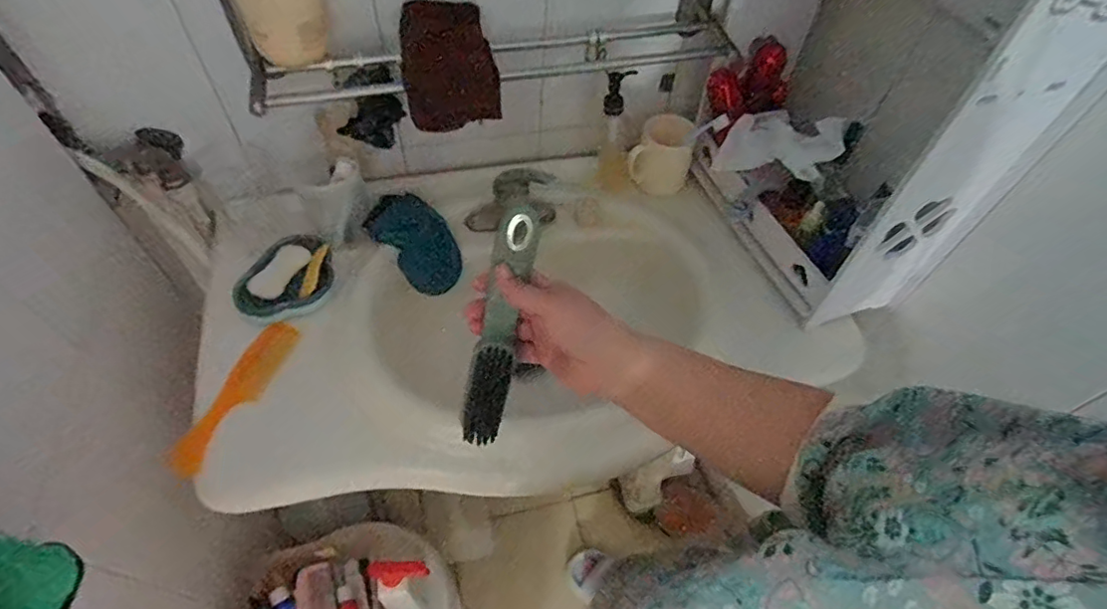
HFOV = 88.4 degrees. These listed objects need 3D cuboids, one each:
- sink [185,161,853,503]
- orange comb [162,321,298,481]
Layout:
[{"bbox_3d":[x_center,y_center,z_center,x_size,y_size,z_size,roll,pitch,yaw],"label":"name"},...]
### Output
[{"bbox_3d":[-0.042,-0.006,0.756,0.755,0.170,0.481,-17,58,-15],"label":"sink"},{"bbox_3d":[-0.360,0.100,0.646,0.046,0.006,0.188,23,61,5],"label":"orange comb"}]

